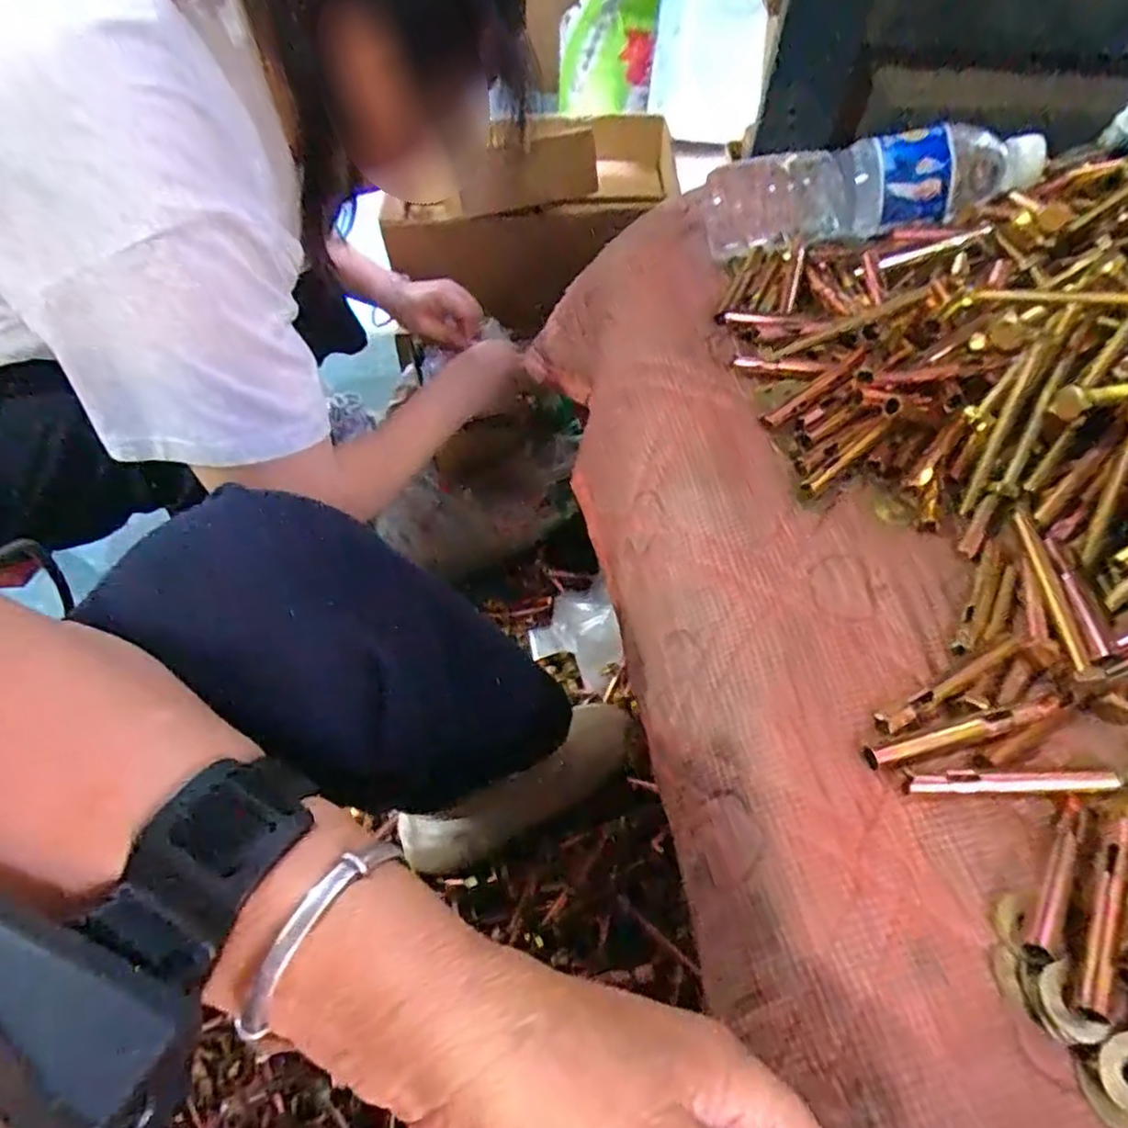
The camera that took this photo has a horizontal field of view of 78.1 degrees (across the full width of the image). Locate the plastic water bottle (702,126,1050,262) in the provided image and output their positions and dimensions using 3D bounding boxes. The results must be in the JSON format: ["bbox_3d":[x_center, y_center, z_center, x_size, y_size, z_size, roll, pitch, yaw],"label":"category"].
[{"bbox_3d":[0.217,-0.275,0.502,0.226,0.056,0.069,-3,50,15],"label":"plastic water bottle"}]

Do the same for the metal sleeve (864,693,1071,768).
[{"bbox_3d":[0.186,0.073,0.313,0.106,0.010,0.011,-12,54,-12],"label":"metal sleeve"}]

